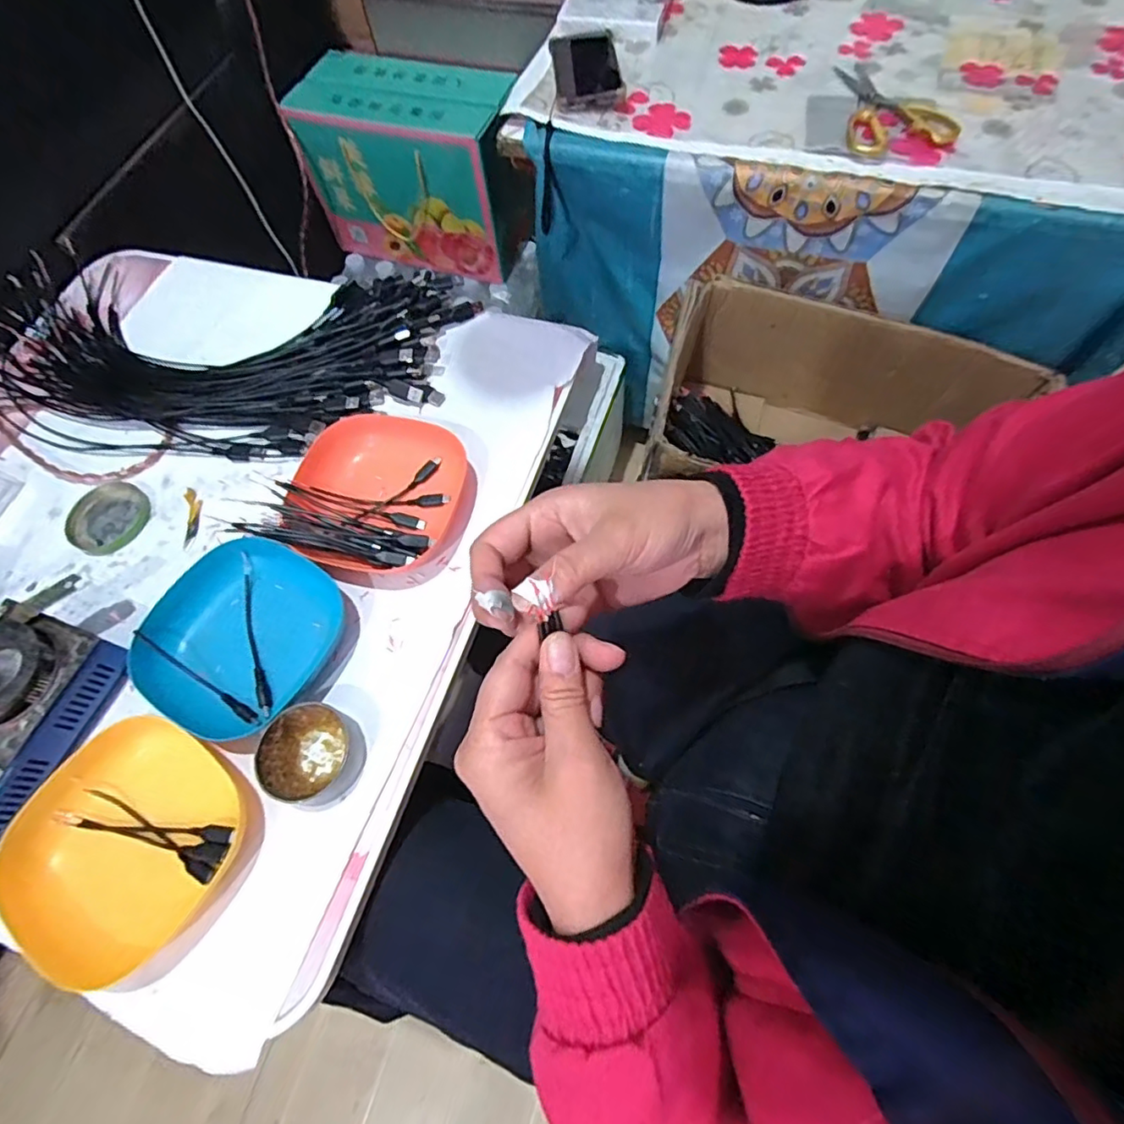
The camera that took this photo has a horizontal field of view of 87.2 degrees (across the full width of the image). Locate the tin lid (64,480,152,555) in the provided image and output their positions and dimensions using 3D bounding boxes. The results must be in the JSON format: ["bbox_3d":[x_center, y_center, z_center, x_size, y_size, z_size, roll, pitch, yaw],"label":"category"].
[{"bbox_3d":[-0.398,-0.040,0.516,0.060,0.009,0.065,-1,65,3],"label":"tin lid"}]

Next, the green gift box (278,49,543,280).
[{"bbox_3d":[-0.224,-0.637,0.965,0.330,0.230,0.167,19,68,12],"label":"green gift box"}]

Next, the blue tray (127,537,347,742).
[{"bbox_3d":[-0.241,0.053,0.446,0.135,0.027,0.139,29,70,15],"label":"blue tray"}]

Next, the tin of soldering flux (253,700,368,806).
[{"bbox_3d":[-0.173,0.131,0.405,0.065,0.024,0.062,-1,65,3],"label":"tin of soldering flux"}]

